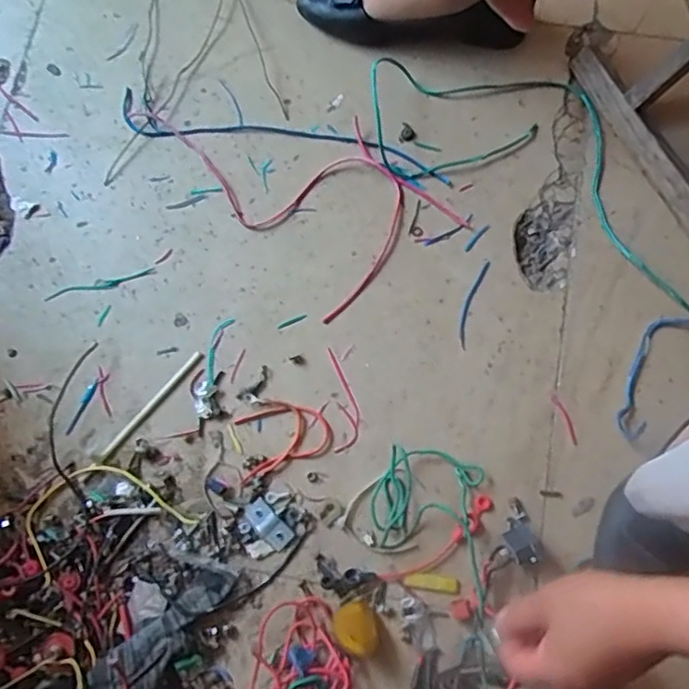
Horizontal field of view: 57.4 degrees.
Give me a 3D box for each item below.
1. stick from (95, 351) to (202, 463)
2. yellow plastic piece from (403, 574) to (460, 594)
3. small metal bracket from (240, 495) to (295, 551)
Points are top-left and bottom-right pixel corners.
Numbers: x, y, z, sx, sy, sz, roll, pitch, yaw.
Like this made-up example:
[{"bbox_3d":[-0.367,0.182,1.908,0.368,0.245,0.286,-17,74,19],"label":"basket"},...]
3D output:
[{"bbox_3d":[-0.182,0.057,0.588,0.010,0.004,0.132,40,80,10],"label":"stick"},{"bbox_3d":[0.076,0.208,0.548,0.047,0.004,0.013,7,76,3],"label":"yellow plastic piece"},{"bbox_3d":[-0.068,0.159,0.560,0.022,0.004,0.050,-44,80,-9],"label":"small metal bracket"}]

